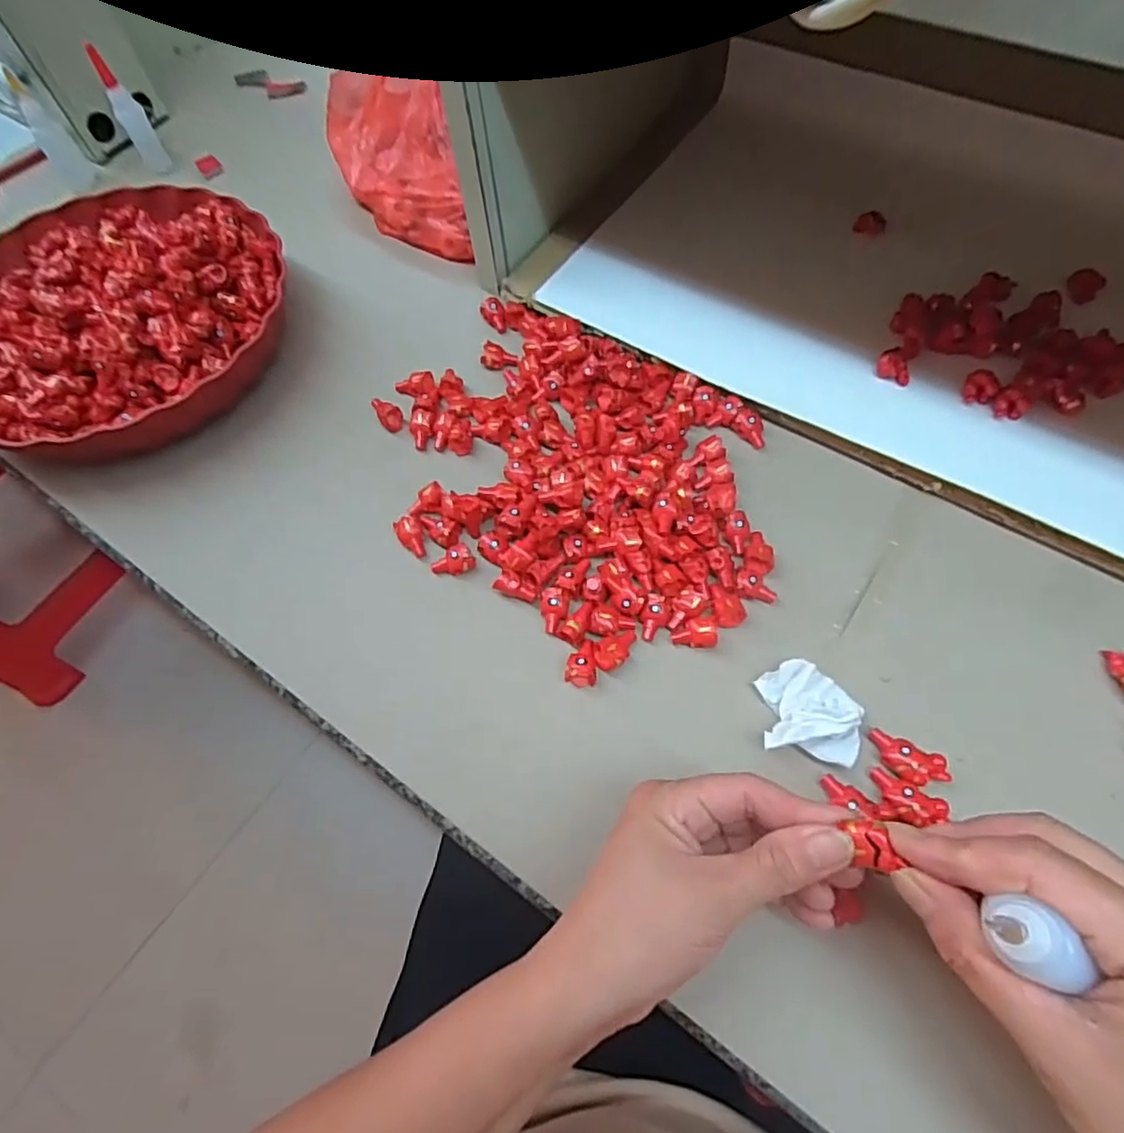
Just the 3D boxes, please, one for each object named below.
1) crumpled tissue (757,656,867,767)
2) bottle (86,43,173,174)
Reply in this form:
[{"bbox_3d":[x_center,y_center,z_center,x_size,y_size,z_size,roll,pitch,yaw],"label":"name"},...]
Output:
[{"bbox_3d":[0.126,0.073,0.321,0.050,0.018,0.047,11,65,9],"label":"crumpled tissue"},{"bbox_3d":[-0.377,-0.397,0.555,0.023,0.090,0.017,-9,64,-2],"label":"bottle"}]

